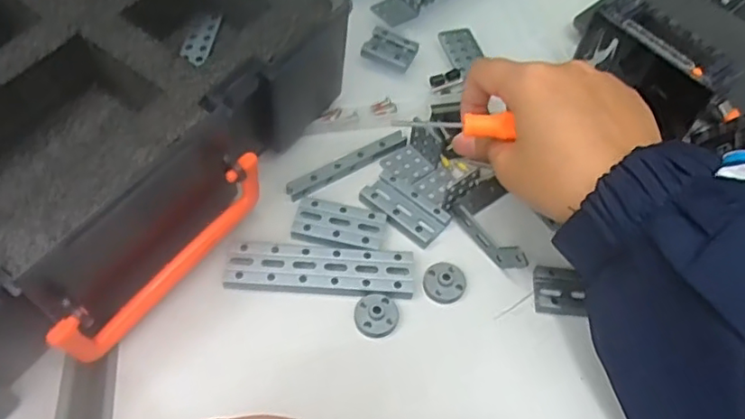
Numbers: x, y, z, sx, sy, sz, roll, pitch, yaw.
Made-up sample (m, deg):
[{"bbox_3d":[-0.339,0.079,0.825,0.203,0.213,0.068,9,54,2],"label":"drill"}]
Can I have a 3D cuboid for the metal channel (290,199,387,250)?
[{"bbox_3d":[-0.018,0.007,0.322,0.048,0.004,0.026,10,55,1],"label":"metal channel"}]

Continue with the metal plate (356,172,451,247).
[{"bbox_3d":[0.018,-0.003,0.333,0.048,0.004,0.029,37,60,19],"label":"metal plate"}]

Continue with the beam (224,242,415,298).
[{"bbox_3d":[-0.026,0.030,0.307,0.094,0.004,0.026,3,55,-3],"label":"beam"}]

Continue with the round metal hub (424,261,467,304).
[{"bbox_3d":[0.038,0.037,0.310,0.023,0.006,0.021,3,55,-4],"label":"round metal hub"}]

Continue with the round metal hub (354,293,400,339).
[{"bbox_3d":[0.002,0.052,0.296,0.022,0.004,0.021,3,55,-4],"label":"round metal hub"}]

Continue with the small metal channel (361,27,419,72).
[{"bbox_3d":[0.012,-0.105,0.395,0.032,0.010,0.024,21,56,9],"label":"small metal channel"}]

